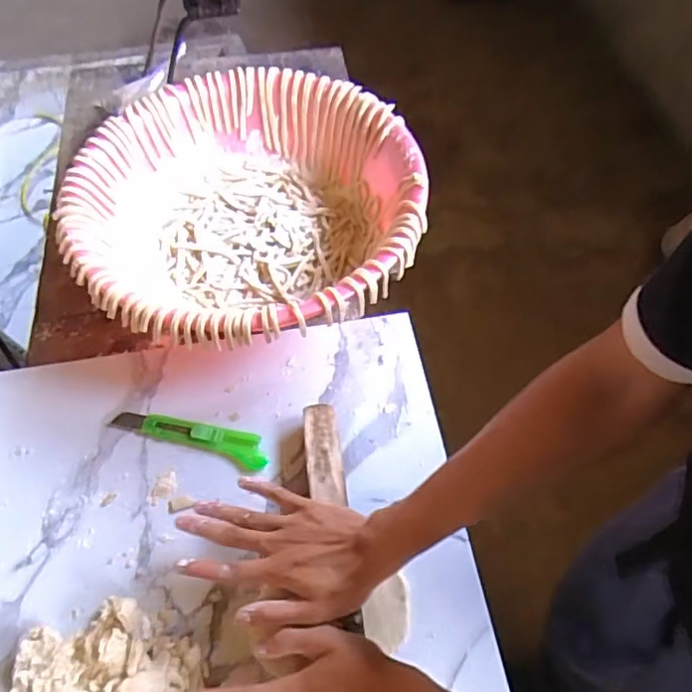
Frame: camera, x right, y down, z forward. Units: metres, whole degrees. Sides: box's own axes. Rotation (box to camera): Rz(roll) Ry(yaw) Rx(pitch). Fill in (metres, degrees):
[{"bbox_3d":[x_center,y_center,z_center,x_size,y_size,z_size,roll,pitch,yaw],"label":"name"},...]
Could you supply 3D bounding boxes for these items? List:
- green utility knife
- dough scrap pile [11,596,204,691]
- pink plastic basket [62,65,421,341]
[{"bbox_3d":[-0.168,0.095,0.613,0.174,0.011,0.039,12,57,8],"label":"green utility knife"},{"bbox_3d":[-0.204,0.284,0.486,0.152,0.045,0.116,1,56,1],"label":"dough scrap pile"},{"bbox_3d":[-0.115,-0.171,0.718,0.400,0.115,0.413,0,56,0],"label":"pink plastic basket"}]

